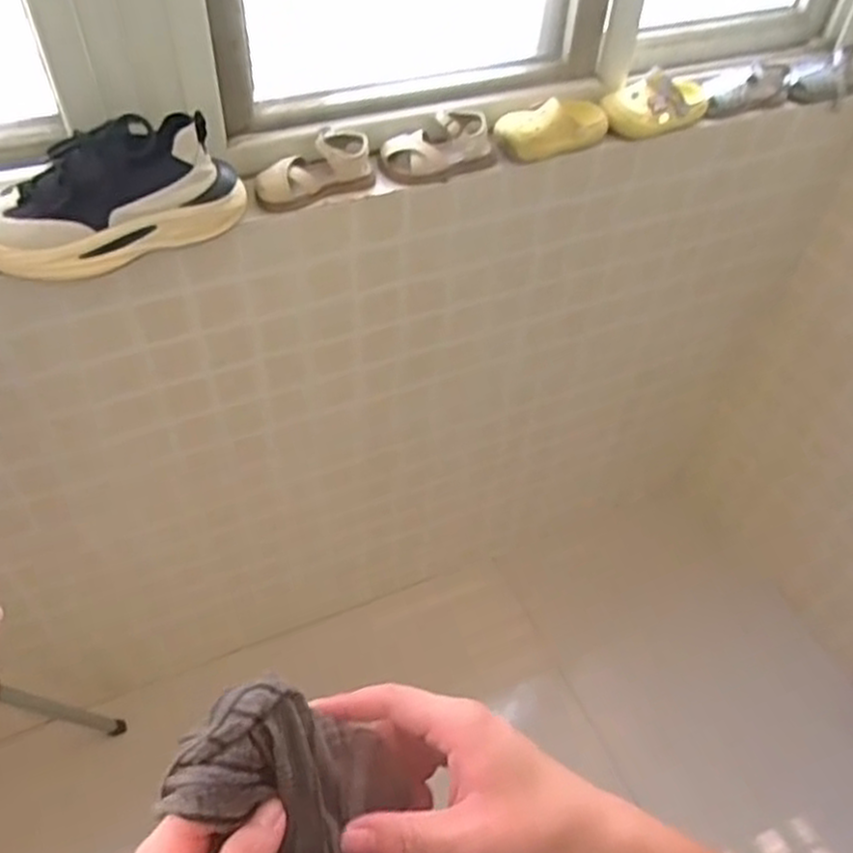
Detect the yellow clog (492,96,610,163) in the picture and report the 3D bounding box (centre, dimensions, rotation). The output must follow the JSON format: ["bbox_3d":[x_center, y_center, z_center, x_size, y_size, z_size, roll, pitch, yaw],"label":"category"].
[{"bbox_3d":[0.184,-0.428,1.077,0.172,0.070,0.061,-17,54,-16],"label":"yellow clog"}]

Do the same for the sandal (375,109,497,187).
[{"bbox_3d":[0.018,-0.375,1.028,0.167,0.065,0.066,-13,53,-13],"label":"sandal"}]

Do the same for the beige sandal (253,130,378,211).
[{"bbox_3d":[-0.146,-0.333,0.982,0.159,0.059,0.059,-17,54,-16],"label":"beige sandal"}]

